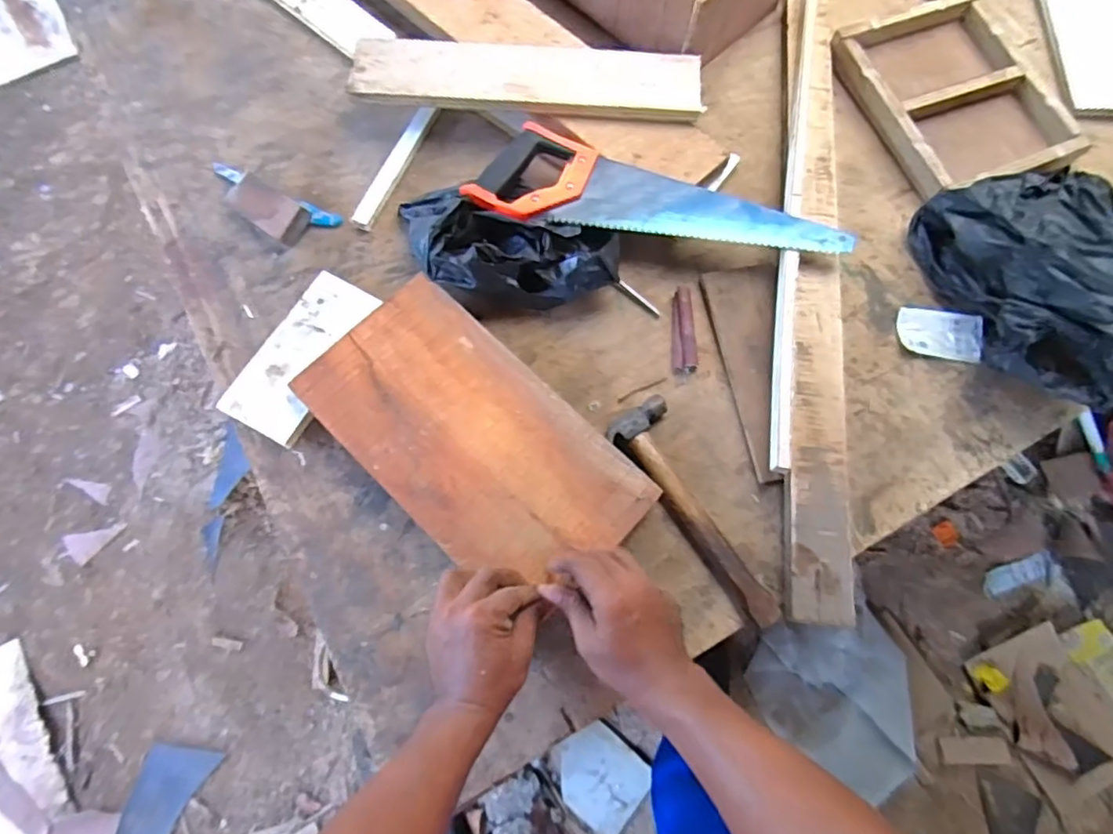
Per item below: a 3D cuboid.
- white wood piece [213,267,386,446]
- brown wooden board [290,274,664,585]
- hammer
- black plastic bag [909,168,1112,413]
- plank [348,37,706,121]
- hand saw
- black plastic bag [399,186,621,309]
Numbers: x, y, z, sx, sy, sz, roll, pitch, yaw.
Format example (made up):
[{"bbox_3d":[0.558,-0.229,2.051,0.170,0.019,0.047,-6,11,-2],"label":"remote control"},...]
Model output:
[{"bbox_3d":[-0.275,-0.069,0.679,0.091,0.026,0.193,28,73,10],"label":"white wood piece"},{"bbox_3d":[-0.085,0.019,0.625,0.344,0.010,0.187,42,76,13],"label":"brown wooden board"},{"bbox_3d":[0.152,0.094,0.638,0.065,0.028,0.250,-31,74,-15],"label":"hammer"},{"bbox_3d":[0.543,-0.145,0.688,0.167,0.111,0.287,-10,72,-5],"label":"black plastic bag"},{"bbox_3d":[-0.034,-0.423,0.764,0.419,0.022,0.097,3,78,-2],"label":"plank"},{"bbox_3d":[0.122,-0.265,0.721,0.428,0.021,0.114,9,68,0],"label":"hand saw"},{"bbox_3d":[-0.063,-0.191,0.706,0.260,0.072,0.127,18,68,3],"label":"black plastic bag"}]

